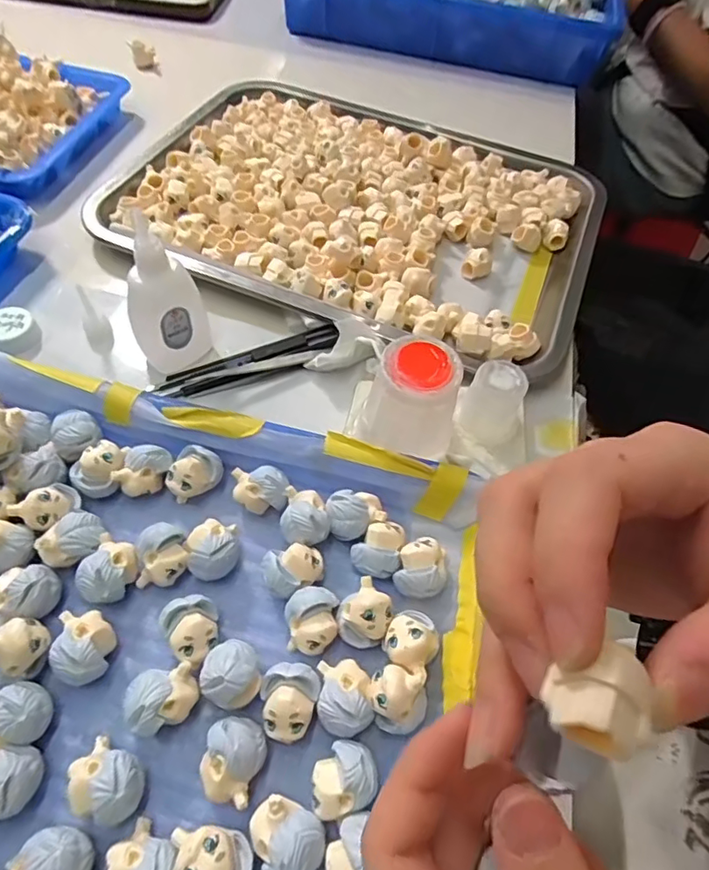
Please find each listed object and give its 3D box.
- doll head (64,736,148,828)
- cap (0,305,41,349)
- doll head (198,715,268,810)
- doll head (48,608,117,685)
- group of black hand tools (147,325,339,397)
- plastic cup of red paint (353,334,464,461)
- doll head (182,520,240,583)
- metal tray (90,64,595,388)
[{"bbox_3d":[-0.092,0.130,0.201,0.029,0.022,0.022,21,58,9],"label":"doll head"},{"bbox_3d":[-0.210,-0.064,0.331,0.027,0.012,0.031,-32,65,-23],"label":"cap"},{"bbox_3d":[-0.047,0.126,0.209,0.022,0.024,0.027,12,57,3],"label":"doll head"},{"bbox_3d":[-0.112,0.089,0.225,0.021,0.023,0.030,-5,58,-8],"label":"doll head"},{"bbox_3d":[-0.064,-0.045,0.332,0.115,0.011,0.021,-17,60,-15],"label":"group of black hand tools"},{"bbox_3d":[0.028,-0.017,0.275,0.046,0.055,0.040,12,57,3],"label":"plastic cup of red paint"},{"bbox_3d":[-0.067,0.054,0.255,0.024,0.023,0.027,-14,60,-13],"label":"doll head"},{"bbox_3d":[0.003,-0.185,0.420,0.359,0.028,0.261,23,58,10],"label":"metal tray"}]

